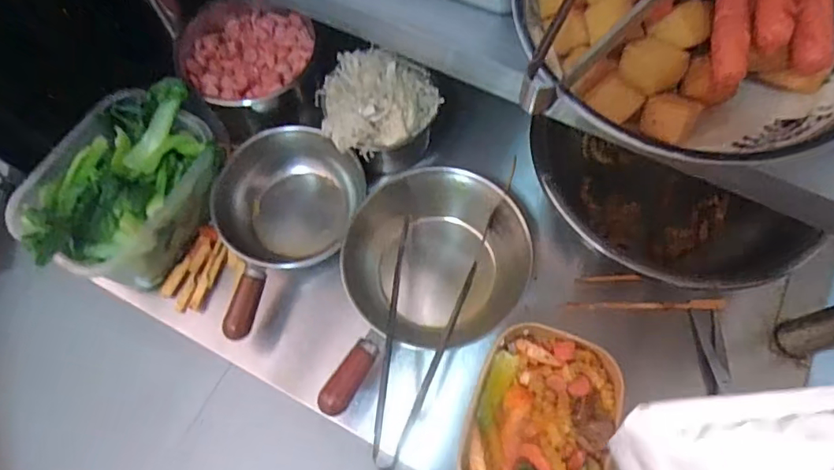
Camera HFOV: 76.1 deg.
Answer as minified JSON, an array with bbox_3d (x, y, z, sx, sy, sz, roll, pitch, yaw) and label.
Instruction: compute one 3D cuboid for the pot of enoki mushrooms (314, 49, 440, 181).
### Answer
[{"bbox_3d":[-0.049,-0.125,0.602,0.128,0.097,0.116,26,69,11],"label":"pot of enoki mushrooms"}]

